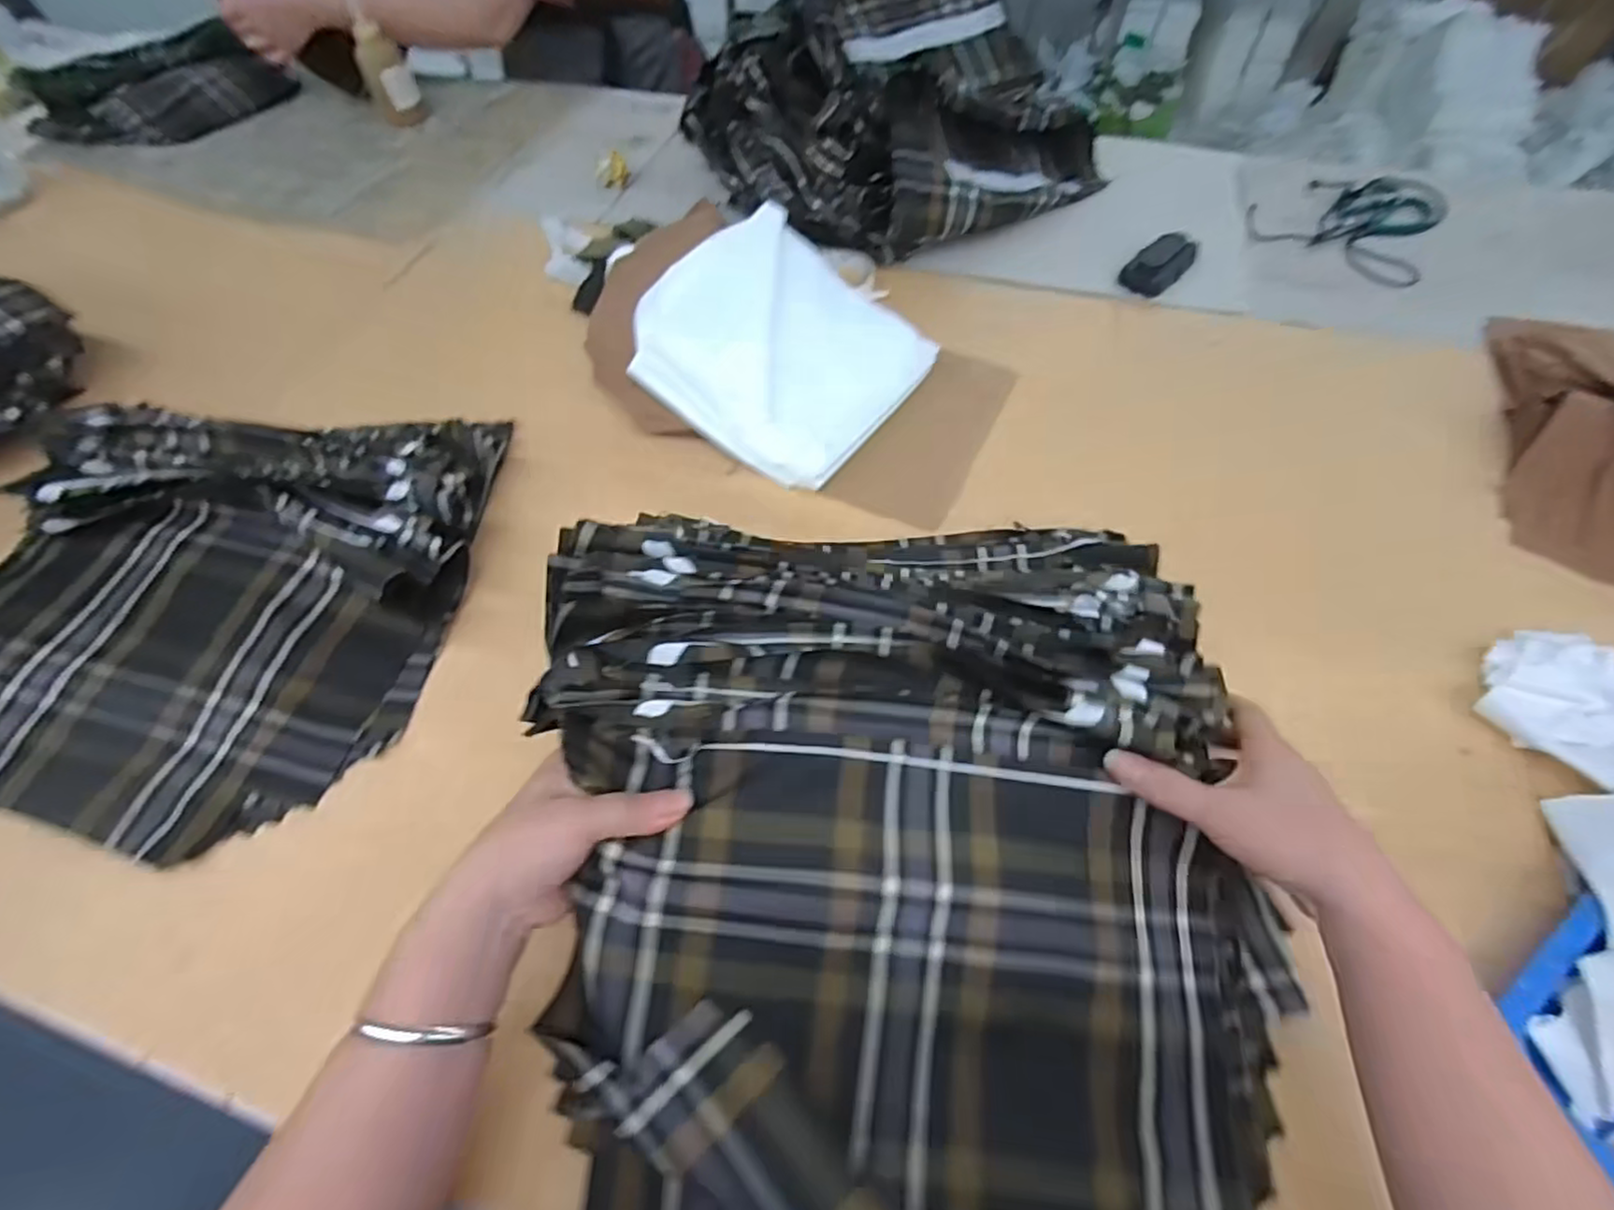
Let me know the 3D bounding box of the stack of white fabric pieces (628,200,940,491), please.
[{"bbox_3d":[-0.024,-0.241,0.627,0.227,0.108,0.203,28,61,20],"label":"stack of white fabric pieces"}]

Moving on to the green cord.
[{"bbox_3d":[0.636,-0.462,0.806,0.186,0.018,0.242,31,62,21],"label":"green cord"}]

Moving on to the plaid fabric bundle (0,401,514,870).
[{"bbox_3d":[-0.462,-0.014,0.513,0.371,0.071,0.358,5,56,5],"label":"plaid fabric bundle"}]

